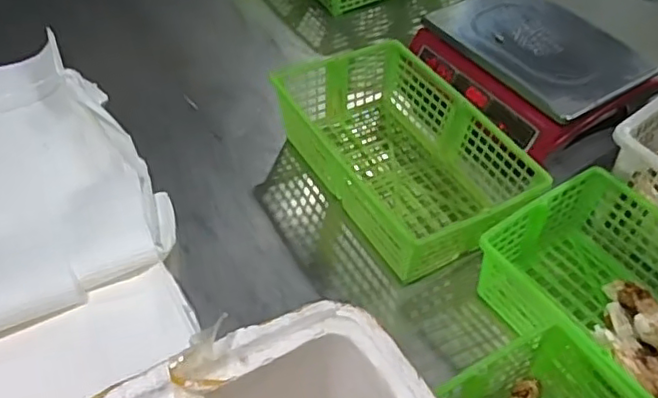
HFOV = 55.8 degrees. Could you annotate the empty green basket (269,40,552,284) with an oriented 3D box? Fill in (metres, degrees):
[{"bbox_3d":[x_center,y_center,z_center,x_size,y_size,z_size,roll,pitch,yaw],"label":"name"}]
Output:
[{"bbox_3d":[0.099,-0.067,0.853,0.207,0.113,0.371,-21,53,-23],"label":"empty green basket"}]

